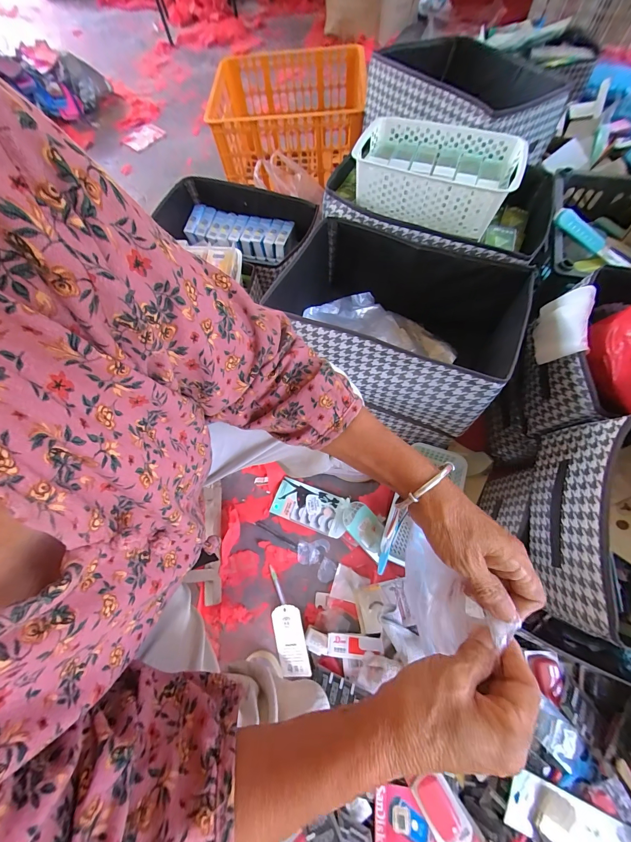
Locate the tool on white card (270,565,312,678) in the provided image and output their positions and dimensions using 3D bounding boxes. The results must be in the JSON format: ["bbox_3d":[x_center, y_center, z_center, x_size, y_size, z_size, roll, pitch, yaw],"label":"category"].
[{"bbox_3d":[-0.061,0.412,0.651,0.065,0.008,0.195,-21,61,12],"label":"tool on white card"}]

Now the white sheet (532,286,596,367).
[{"bbox_3d":[0.425,-0.164,0.539,0.020,0.086,0.123,22,70,-23],"label":"white sheet"}]

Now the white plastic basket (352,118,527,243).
[{"bbox_3d":[0.235,-0.500,0.636,0.315,0.082,0.228,20,69,12],"label":"white plastic basket"}]

